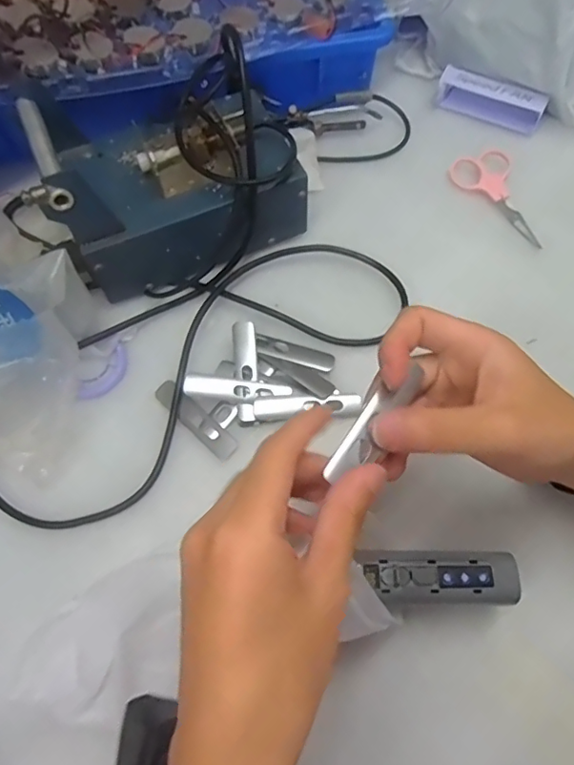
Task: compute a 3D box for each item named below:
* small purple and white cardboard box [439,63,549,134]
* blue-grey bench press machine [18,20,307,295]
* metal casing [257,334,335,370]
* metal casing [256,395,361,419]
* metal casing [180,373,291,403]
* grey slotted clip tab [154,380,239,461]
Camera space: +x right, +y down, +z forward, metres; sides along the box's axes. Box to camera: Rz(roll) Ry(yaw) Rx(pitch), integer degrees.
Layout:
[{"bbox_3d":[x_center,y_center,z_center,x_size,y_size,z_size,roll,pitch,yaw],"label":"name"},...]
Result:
[{"bbox_3d":[0.196,-0.273,0.511,0.100,0.025,0.029,28,69,12],"label":"small purple and white cardboard box"},{"bbox_3d":[-0.088,-0.167,0.405,0.186,0.136,0.128,-20,67,-8],"label":"blue-grey bench press machine"},{"bbox_3d":[0.006,-0.024,0.412,0.062,0.006,0.018,16,67,8],"label":"metal casing"},{"bbox_3d":[0.016,0.017,0.389,0.079,0.004,0.016,0,66,1],"label":"metal casing"},{"bbox_3d":[-0.037,0.005,0.392,0.078,0.012,0.017,5,66,3],"label":"metal casing"},{"bbox_3d":[-0.068,0.027,0.397,0.079,0.008,0.018,41,72,17],"label":"grey slotted clip tab"}]

